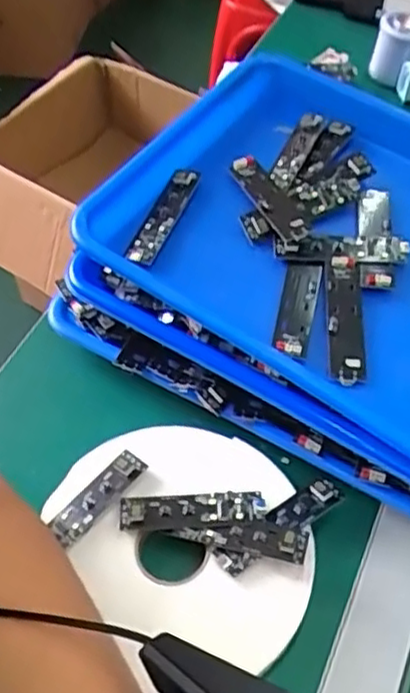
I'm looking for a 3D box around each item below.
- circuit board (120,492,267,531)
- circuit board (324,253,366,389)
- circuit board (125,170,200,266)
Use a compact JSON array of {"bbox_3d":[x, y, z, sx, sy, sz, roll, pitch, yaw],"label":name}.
[{"bbox_3d":[-0.008,0.104,0.434,0.090,0.008,0.024,-2,54,2],"label":"circuit board"},{"bbox_3d":[0.091,-0.018,0.446,0.024,0.012,0.091,0,67,3],"label":"circuit board"},{"bbox_3d":[-0.031,-0.093,0.487,0.026,0.011,0.077,15,66,23],"label":"circuit board"}]

